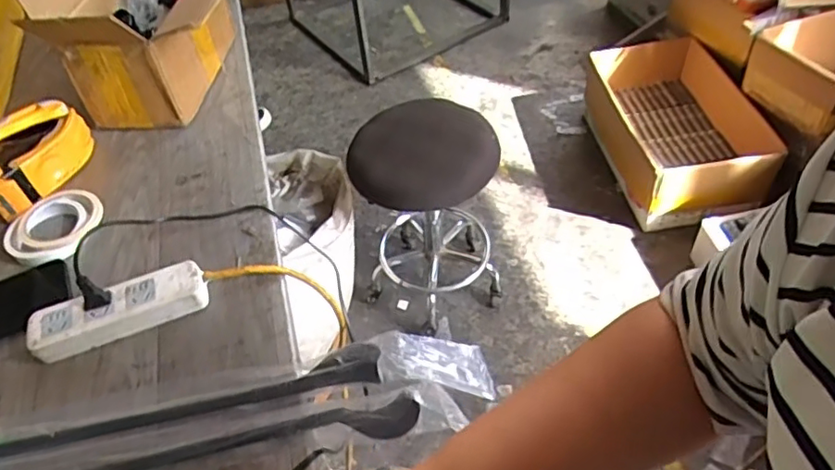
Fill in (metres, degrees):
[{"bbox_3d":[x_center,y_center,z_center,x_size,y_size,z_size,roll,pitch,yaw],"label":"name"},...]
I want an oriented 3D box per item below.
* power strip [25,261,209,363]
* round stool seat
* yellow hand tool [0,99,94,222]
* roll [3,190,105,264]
[{"bbox_3d":[-0.304,0.076,0.603,0.169,0.025,0.050,-21,51,-13],"label":"power strip"},{"bbox_3d":[0.009,-0.174,1.213,0.302,0.082,0.239,-20,51,-12],"label":"round stool seat"},{"bbox_3d":[-0.494,-0.100,0.750,0.108,0.073,0.162,29,57,26],"label":"yellow hand tool"},{"bbox_3d":[-0.428,-0.012,0.699,0.097,0.026,0.092,-2,49,3],"label":"roll"}]

